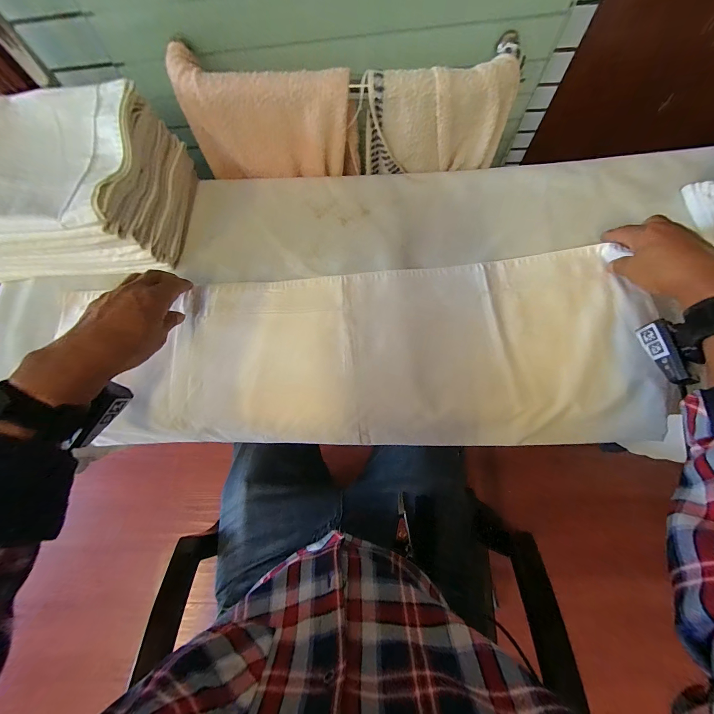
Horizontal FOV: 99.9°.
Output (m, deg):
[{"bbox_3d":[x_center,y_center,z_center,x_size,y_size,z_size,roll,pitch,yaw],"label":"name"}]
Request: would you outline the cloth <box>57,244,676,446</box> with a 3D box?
[{"bbox_3d":[0.018,-0.002,0.415,0.686,0.061,0.250,-4,72,1],"label":"cloth"}]

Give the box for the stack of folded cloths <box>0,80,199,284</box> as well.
[{"bbox_3d":[-0.413,-0.232,0.419,0.299,0.128,0.212,-1,72,0],"label":"stack of folded cloths"}]

